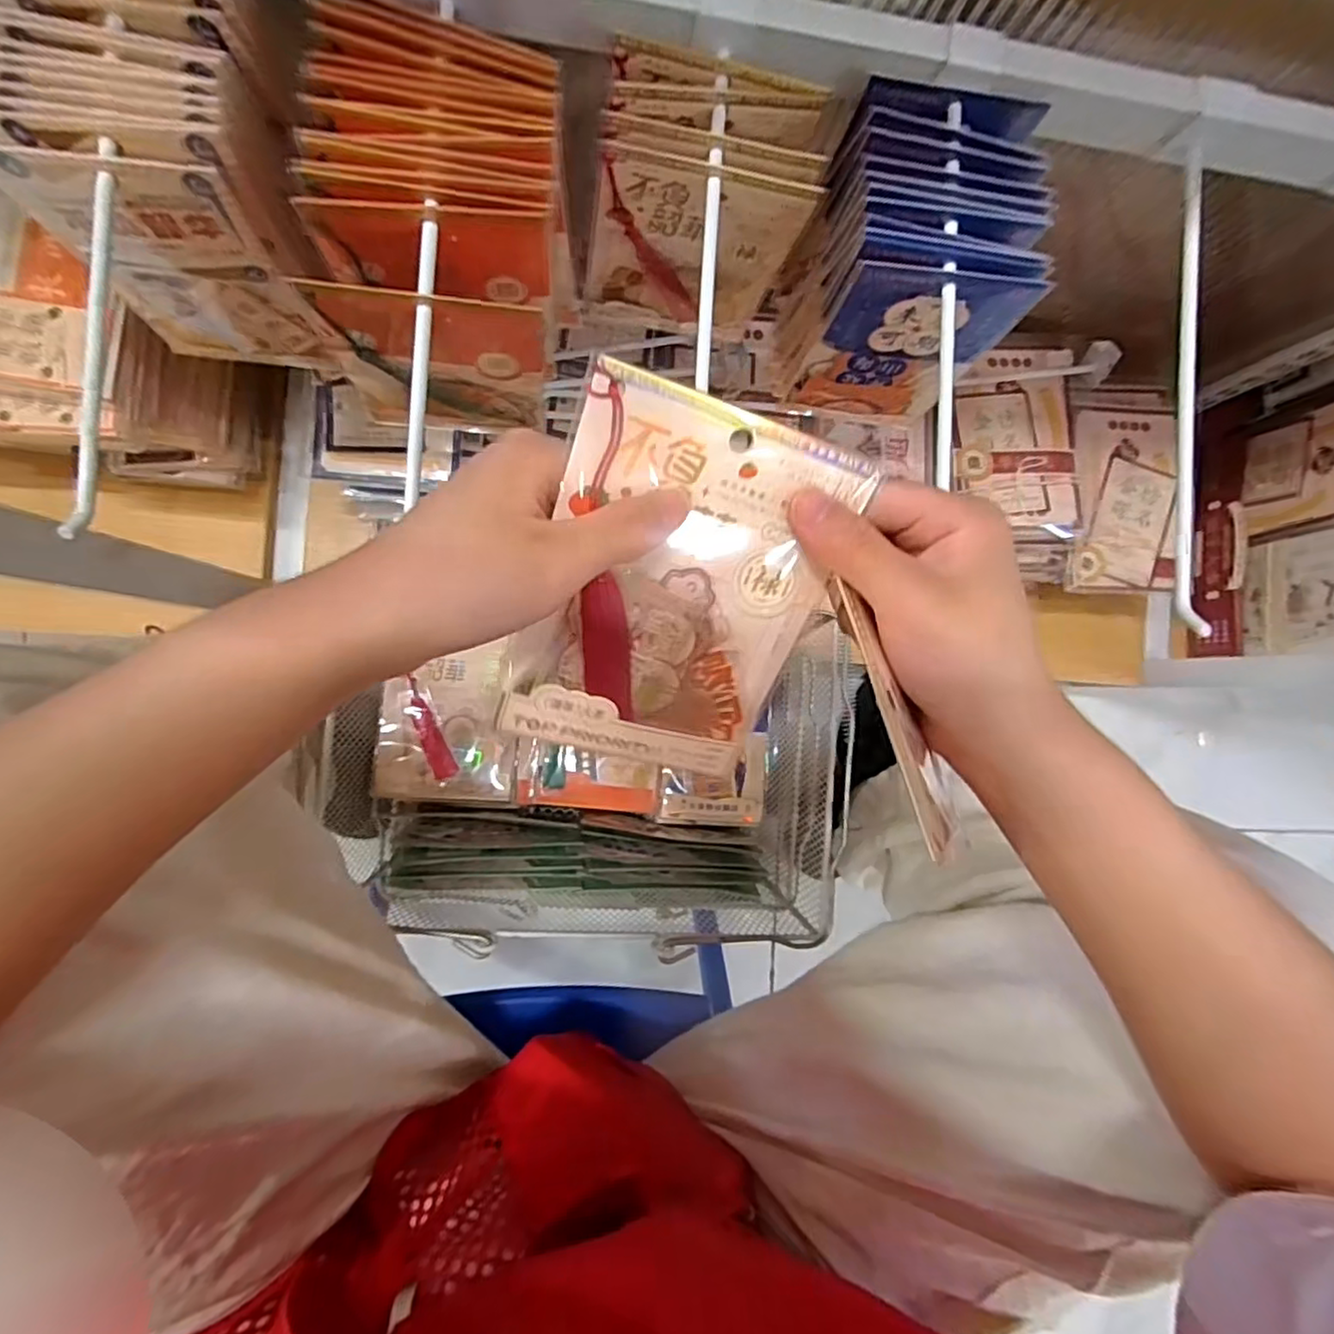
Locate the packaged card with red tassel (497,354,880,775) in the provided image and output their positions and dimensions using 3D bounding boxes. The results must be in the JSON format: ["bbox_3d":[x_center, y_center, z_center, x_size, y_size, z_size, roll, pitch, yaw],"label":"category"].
[{"bbox_3d":[0.004,-0.023,0.233,0.098,0.005,0.132,14,116,-17],"label":"packaged card with red tassel"}]

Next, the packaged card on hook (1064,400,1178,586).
[{"bbox_3d":[0.423,-0.159,0.608,0.104,0.026,0.179,0,83,4],"label":"packaged card on hook"}]

